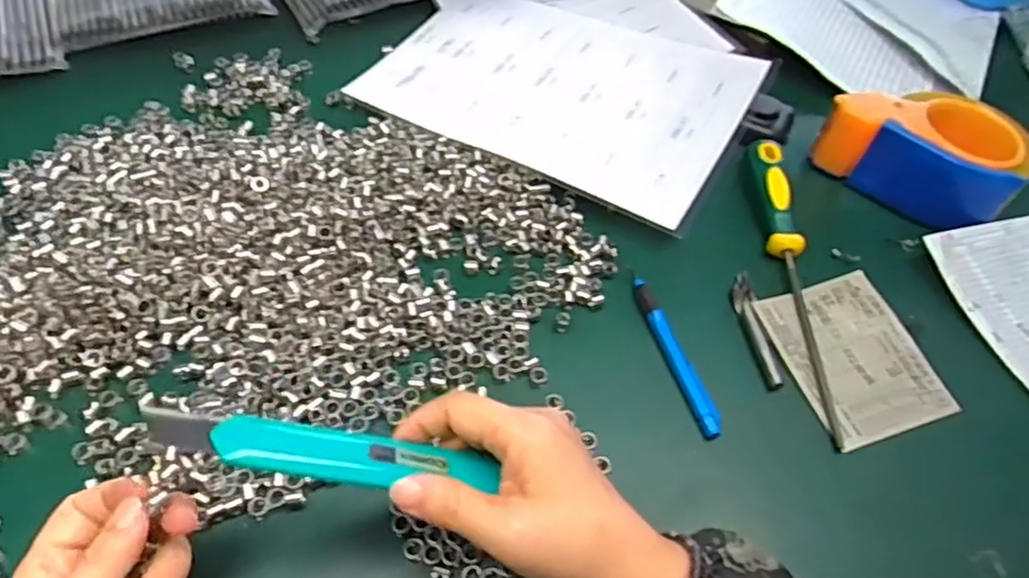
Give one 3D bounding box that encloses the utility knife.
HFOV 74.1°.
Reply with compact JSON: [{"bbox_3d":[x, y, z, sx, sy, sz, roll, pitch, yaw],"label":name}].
[{"bbox_3d":[-0.077,0.067,0.284,0.139,0.016,0.026,12,50,-18],"label":"utility knife"}]

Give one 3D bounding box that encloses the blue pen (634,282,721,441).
[{"bbox_3d":[0.100,0.039,0.429,0.010,0.014,0.116,-13,56,-12],"label":"blue pen"}]

